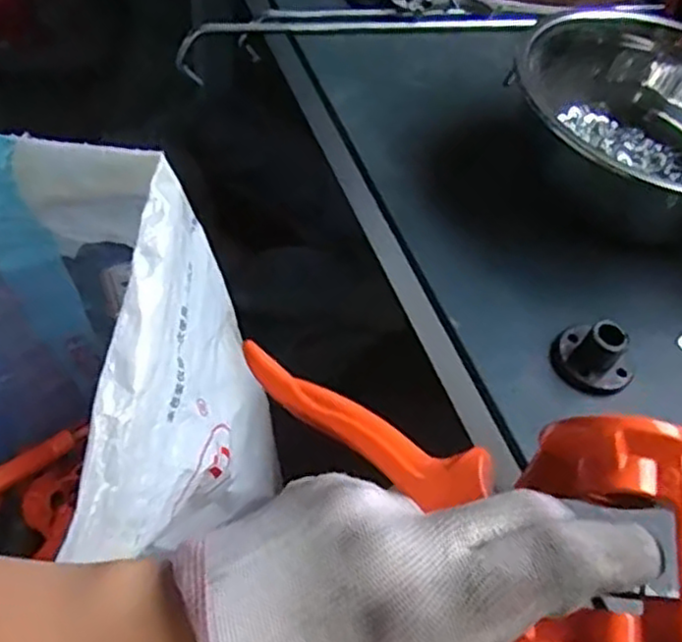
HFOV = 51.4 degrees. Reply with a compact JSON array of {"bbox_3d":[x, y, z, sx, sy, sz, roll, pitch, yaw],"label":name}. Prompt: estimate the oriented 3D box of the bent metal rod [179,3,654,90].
[{"bbox_3d":[0.073,-0.249,0.580,0.406,0.027,0.036,-9,55,-16],"label":"bent metal rod"}]

